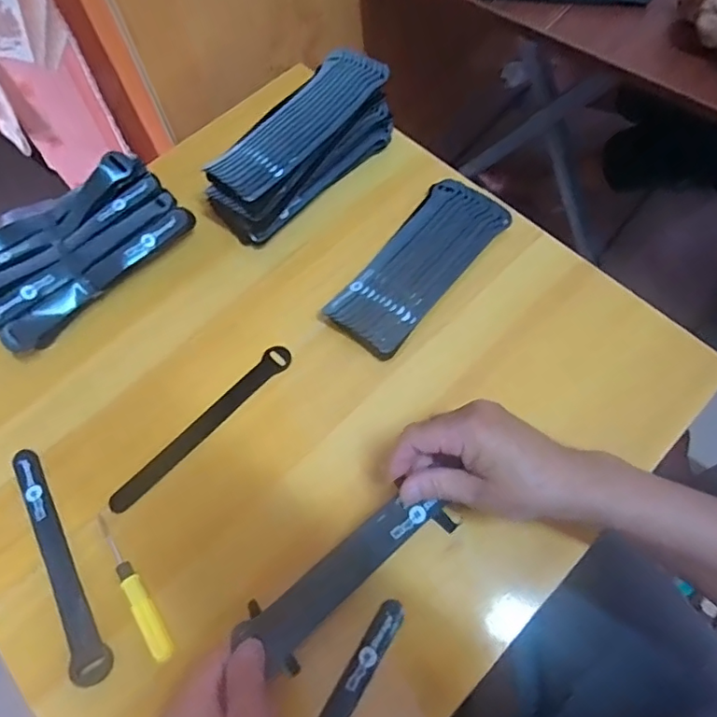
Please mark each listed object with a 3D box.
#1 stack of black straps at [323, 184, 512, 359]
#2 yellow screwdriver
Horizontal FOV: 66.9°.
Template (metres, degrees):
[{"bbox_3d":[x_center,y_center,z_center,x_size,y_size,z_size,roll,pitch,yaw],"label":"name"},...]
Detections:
[{"bbox_3d":[0.058,-0.094,0.532,0.078,0.024,0.200,35,72,17],"label":"stack of black straps"},{"bbox_3d":[-0.176,0.175,0.424,0.015,0.015,0.125,-33,68,-12],"label":"yellow screwdriver"}]

